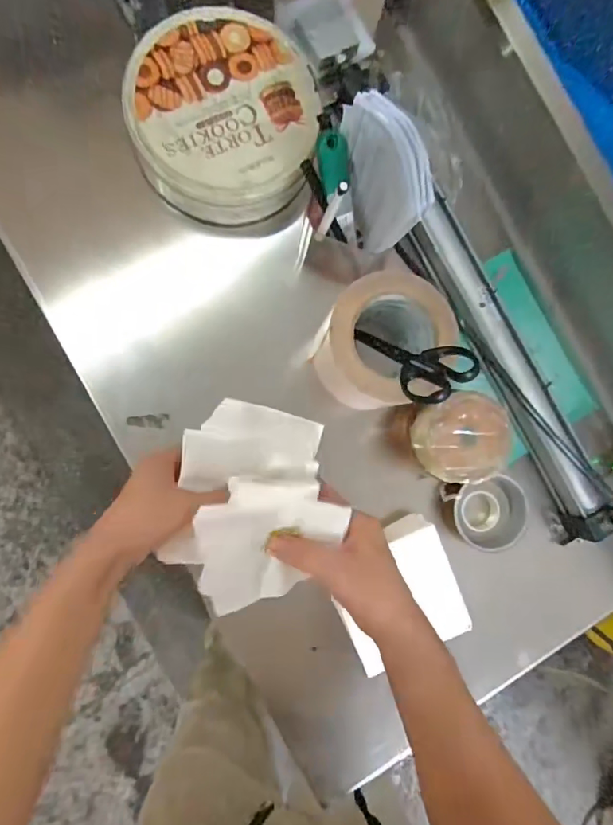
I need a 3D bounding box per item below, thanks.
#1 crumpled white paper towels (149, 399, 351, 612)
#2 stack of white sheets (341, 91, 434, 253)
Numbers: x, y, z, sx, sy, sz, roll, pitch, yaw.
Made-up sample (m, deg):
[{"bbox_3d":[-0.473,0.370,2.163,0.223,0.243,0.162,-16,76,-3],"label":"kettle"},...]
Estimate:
[{"bbox_3d":[-0.038,0.079,0.421,0.121,0.084,0.167,-3,88,-8],"label":"crumpled white paper towels"},{"bbox_3d":[0.065,-0.202,0.449,0.032,0.139,0.107,-25,91,-8],"label":"stack of white sheets"}]

